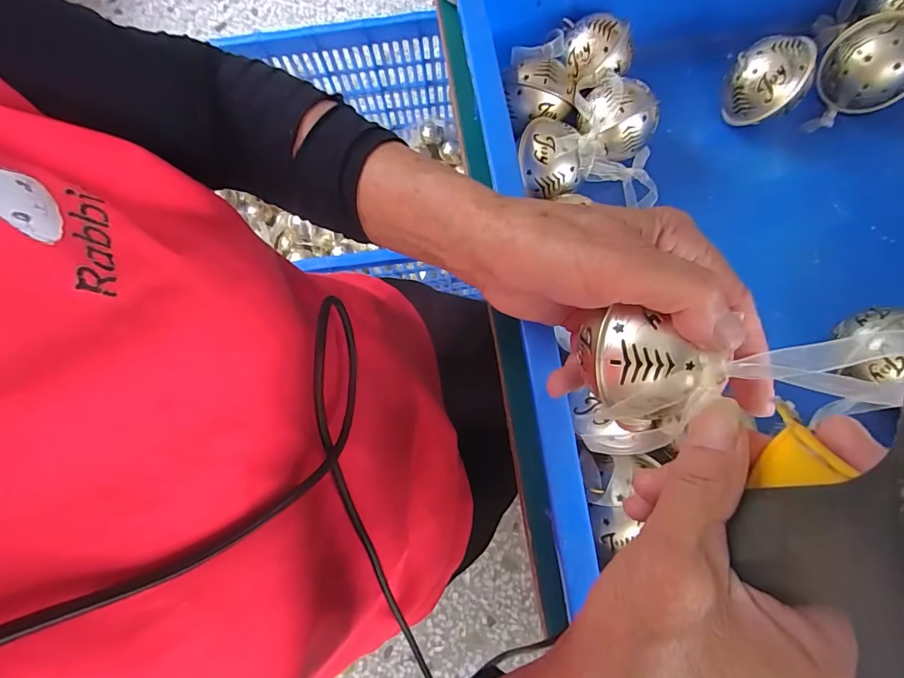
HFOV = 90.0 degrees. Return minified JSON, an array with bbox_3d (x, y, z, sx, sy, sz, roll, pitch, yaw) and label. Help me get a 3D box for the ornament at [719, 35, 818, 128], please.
[{"bbox_3d":[0.220,-0.178,0.317,0.040,0.049,0.042,0,76,2],"label":"ornament"}]

